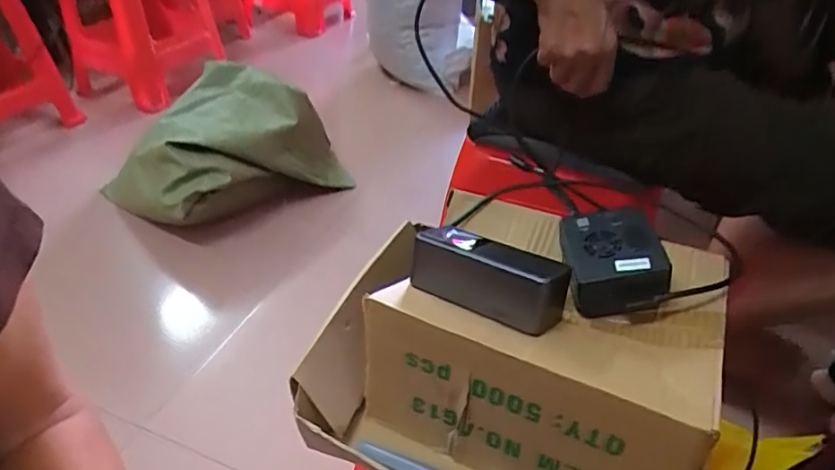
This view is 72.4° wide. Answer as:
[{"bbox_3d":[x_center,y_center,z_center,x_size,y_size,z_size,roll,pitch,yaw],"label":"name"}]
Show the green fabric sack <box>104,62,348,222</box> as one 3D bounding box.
[{"bbox_3d":[-0.430,-0.199,1.301,0.304,0.256,0.450,32,46,34],"label":"green fabric sack"}]

